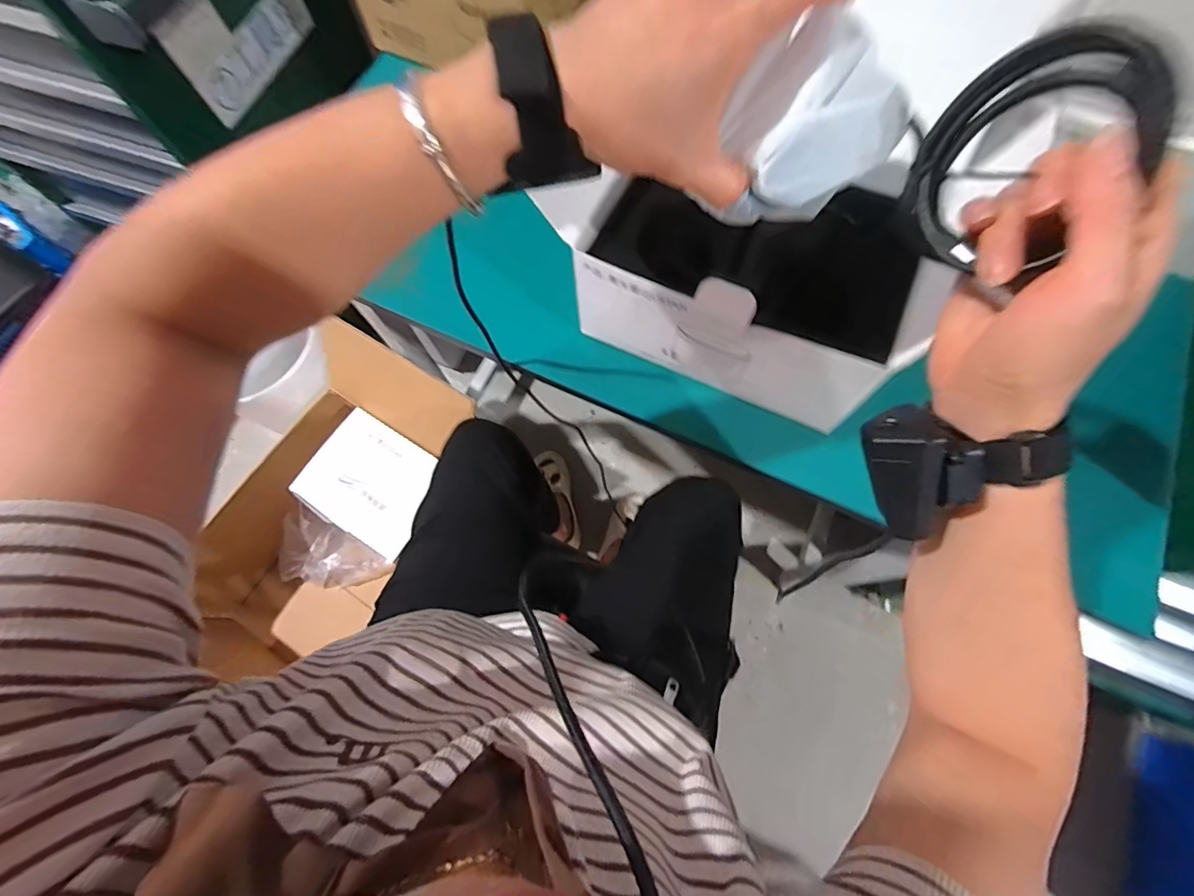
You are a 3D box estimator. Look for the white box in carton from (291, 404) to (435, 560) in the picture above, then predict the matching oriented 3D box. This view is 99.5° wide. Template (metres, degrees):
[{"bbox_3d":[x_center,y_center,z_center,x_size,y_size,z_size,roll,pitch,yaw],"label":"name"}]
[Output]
[{"bbox_3d":[-0.438,0.064,0.985,0.259,0.044,0.208,31,74,12],"label":"white box in carton"}]

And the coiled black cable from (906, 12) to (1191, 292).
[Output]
[{"bbox_3d":[0.183,-0.127,0.221,0.019,0.094,0.082,-23,62,-29],"label":"coiled black cable"}]

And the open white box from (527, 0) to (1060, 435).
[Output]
[{"bbox_3d":[0.169,-0.259,0.424,0.276,0.217,0.361,31,74,12],"label":"open white box"}]

